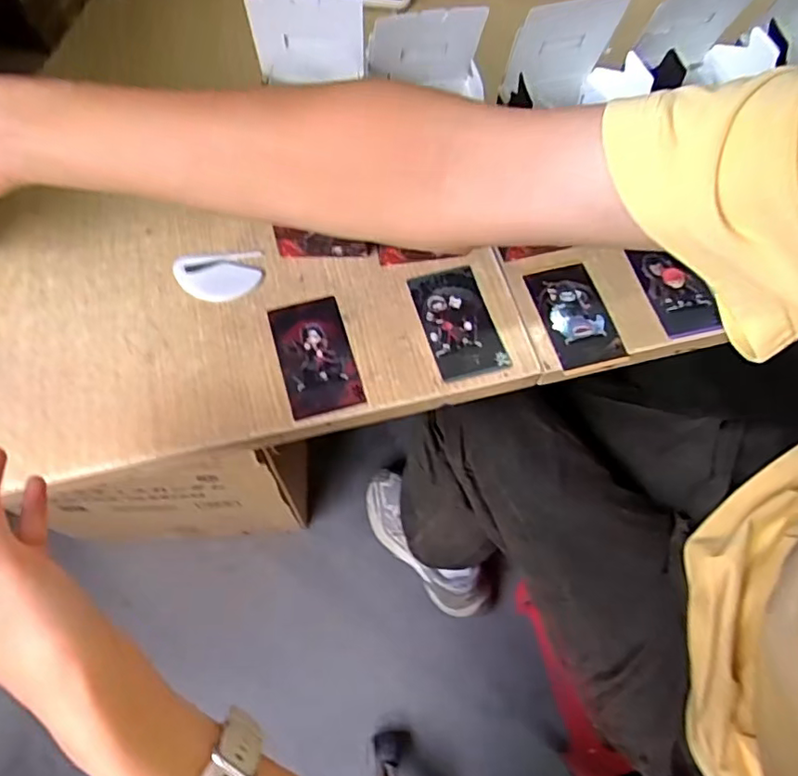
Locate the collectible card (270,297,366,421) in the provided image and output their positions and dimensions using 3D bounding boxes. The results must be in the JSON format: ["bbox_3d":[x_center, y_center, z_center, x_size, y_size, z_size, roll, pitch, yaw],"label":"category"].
[{"bbox_3d":[-0.068,-0.028,0.469,0.057,0.004,0.104,-15,65,-9],"label":"collectible card"}]

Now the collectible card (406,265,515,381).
[{"bbox_3d":[0.050,-0.057,0.486,0.059,0.006,0.102,-14,65,-9],"label":"collectible card"}]

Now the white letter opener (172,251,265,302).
[{"bbox_3d":[-0.155,-0.096,0.498,0.073,0.009,0.047,-7,64,-5],"label":"white letter opener"}]

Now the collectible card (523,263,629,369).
[{"bbox_3d":[0.151,-0.063,0.495,0.059,0.006,0.092,-16,72,-7],"label":"collectible card"}]

